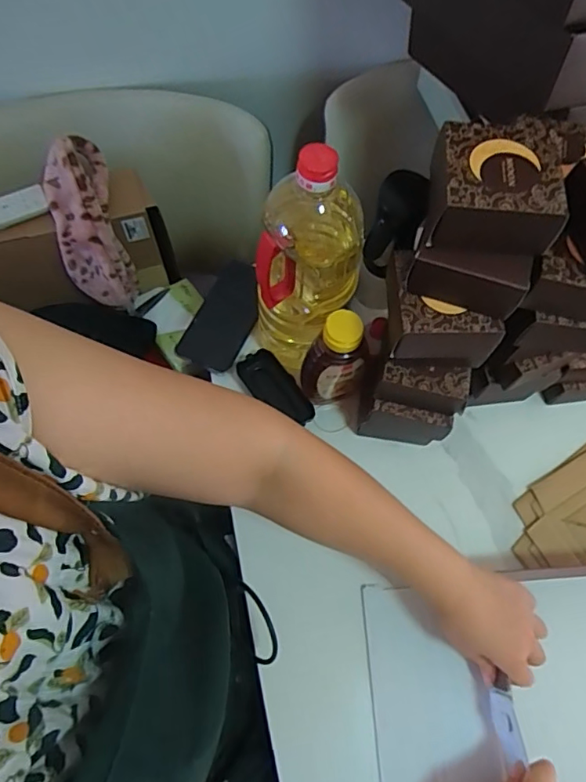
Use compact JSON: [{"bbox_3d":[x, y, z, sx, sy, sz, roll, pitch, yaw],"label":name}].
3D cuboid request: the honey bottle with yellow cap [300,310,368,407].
[{"bbox_3d":[0.046,-0.029,0.587,0.059,0.147,0.050,-33,73,-14],"label":"honey bottle with yellow cap"}]

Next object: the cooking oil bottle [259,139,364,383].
[{"bbox_3d":[0.014,-0.124,0.554,0.107,0.279,0.106,11,68,3],"label":"cooking oil bottle"}]

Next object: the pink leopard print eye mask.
[{"bbox_3d":[-0.276,-0.216,0.707,0.083,0.227,0.072,-11,29,-6],"label":"pink leopard print eye mask"}]

